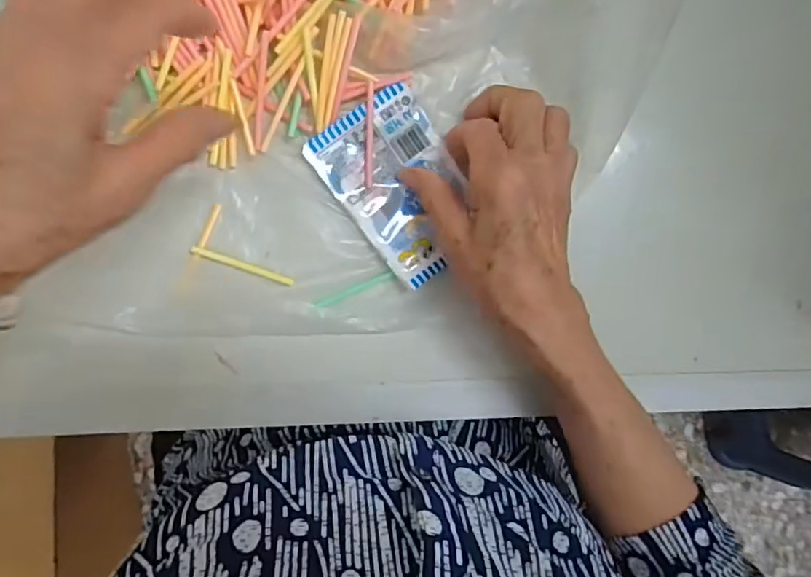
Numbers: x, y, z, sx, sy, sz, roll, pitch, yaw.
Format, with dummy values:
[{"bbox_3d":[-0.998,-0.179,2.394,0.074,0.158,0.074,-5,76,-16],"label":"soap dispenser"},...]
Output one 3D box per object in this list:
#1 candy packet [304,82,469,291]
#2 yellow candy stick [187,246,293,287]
[{"bbox_3d":[-0.001,-0.061,0.339,0.069,0.014,0.103,-37,98,-2],"label":"candy packet"},{"bbox_3d":[-0.096,-0.013,0.335,0.061,0.004,0.005,19,93,-8],"label":"yellow candy stick"}]

